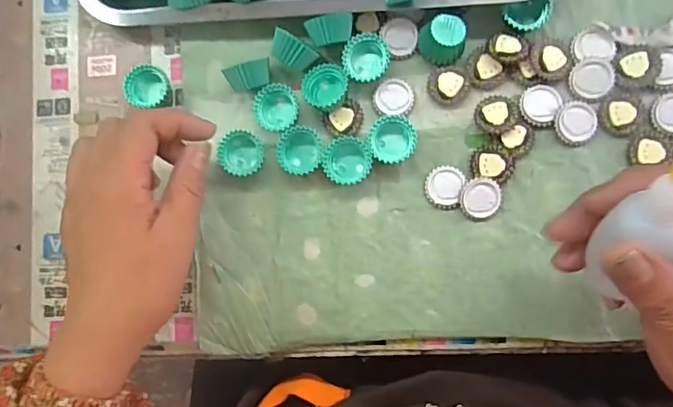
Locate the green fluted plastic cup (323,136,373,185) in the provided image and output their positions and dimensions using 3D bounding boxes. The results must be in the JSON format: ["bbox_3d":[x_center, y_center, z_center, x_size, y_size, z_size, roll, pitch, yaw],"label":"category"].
[{"bbox_3d":[0.008,-0.029,0.353,0.032,0.014,0.031,-1,86,8],"label":"green fluted plastic cup"}]

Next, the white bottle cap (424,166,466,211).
[{"bbox_3d":[0.072,-0.011,0.348,0.024,0.007,0.029,12,88,9],"label":"white bottle cap"}]

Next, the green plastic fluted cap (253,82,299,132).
[{"bbox_3d":[-0.041,-0.067,0.362,0.030,0.016,0.030,-1,86,8],"label":"green plastic fluted cap"}]

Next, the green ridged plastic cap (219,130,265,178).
[{"bbox_3d":[-0.065,-0.035,0.362,0.029,0.015,0.031,-1,86,8],"label":"green ridged plastic cap"}]

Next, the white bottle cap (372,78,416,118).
[{"bbox_3d":[0.039,-0.073,0.357,0.029,0.005,0.027,-1,86,8],"label":"white bottle cap"}]

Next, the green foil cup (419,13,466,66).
[{"bbox_3d":[0.073,-0.109,0.346,0.027,0.018,0.032,41,93,9],"label":"green foil cup"}]

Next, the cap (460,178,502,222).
[{"bbox_3d":[0.096,-0.003,0.343,0.026,0.008,0.028,-1,86,8],"label":"cap"}]

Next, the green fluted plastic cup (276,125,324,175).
[{"bbox_3d":[-0.025,-0.036,0.355,0.030,0.016,0.031,-1,86,8],"label":"green fluted plastic cup"}]

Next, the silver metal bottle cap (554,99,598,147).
[{"bbox_3d":[0.157,-0.053,0.338,0.028,0.006,0.027,-1,86,8],"label":"silver metal bottle cap"}]

